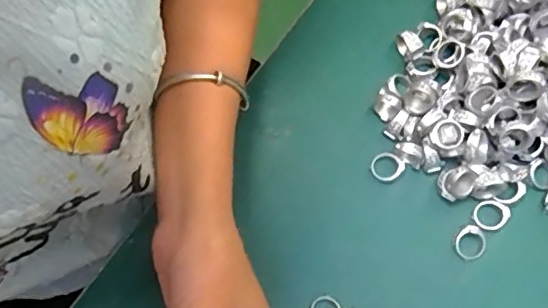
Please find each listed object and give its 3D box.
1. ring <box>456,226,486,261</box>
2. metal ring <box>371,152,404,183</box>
[{"bbox_3d":[0.132,0.060,0.376,0.019,0.004,0.021,36,77,11],"label":"ring"},{"bbox_3d":[0.078,0.009,0.393,0.021,0.008,0.019,41,78,12],"label":"metal ring"}]

